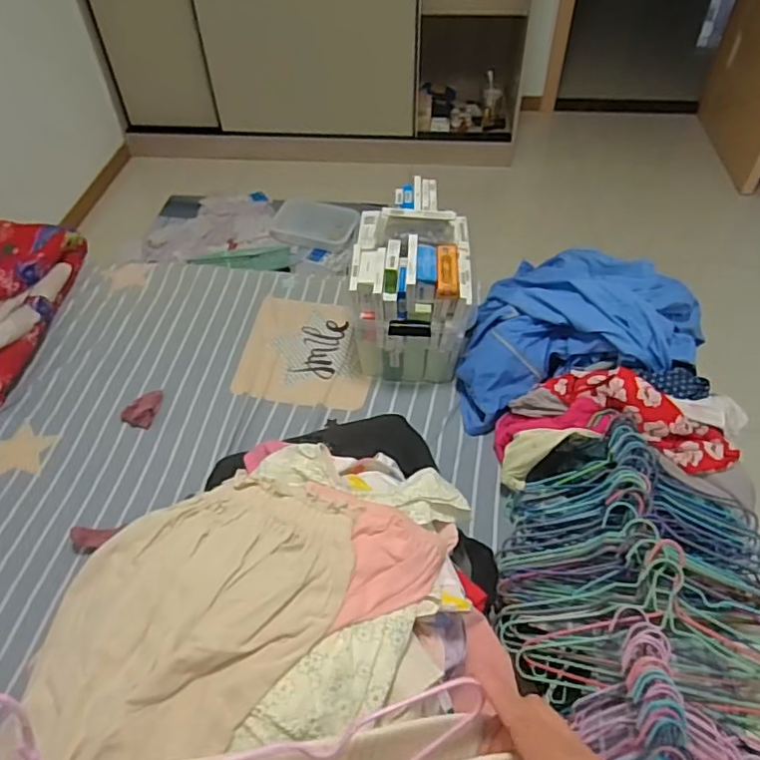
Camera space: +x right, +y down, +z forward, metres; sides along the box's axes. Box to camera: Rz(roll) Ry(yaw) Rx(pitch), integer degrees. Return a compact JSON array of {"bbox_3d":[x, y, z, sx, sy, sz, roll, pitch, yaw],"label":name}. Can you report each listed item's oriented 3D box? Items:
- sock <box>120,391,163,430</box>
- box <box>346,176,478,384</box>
[{"bbox_3d":[-0.526,0.060,1.346,0.065,0.021,0.102,11,49,13],"label":"sock"},{"bbox_3d":[0.076,-0.218,1.380,0.251,0.335,0.361,2,48,5],"label":"box"}]

